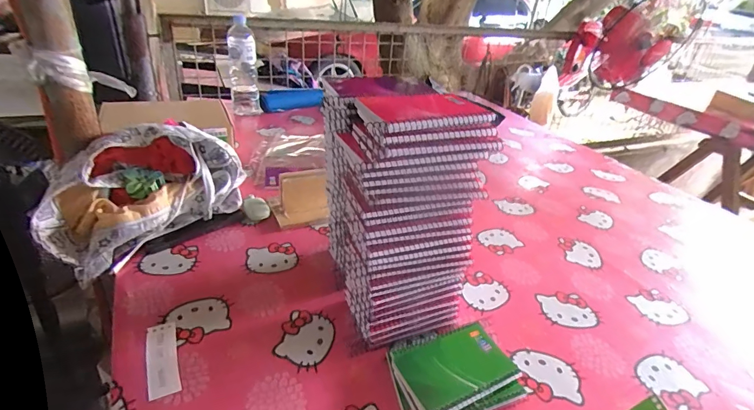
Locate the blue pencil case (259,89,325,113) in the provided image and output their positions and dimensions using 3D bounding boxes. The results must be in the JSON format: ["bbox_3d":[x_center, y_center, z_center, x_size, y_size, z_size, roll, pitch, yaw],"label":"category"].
[{"bbox_3d":[-0.264,-0.325,1.294,0.201,0.059,0.068,-7,33,-20],"label":"blue pencil case"}]

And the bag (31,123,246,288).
[{"bbox_3d":[-0.366,-0.033,0.681,0.169,0.151,0.324,25,36,29],"label":"bag"}]

